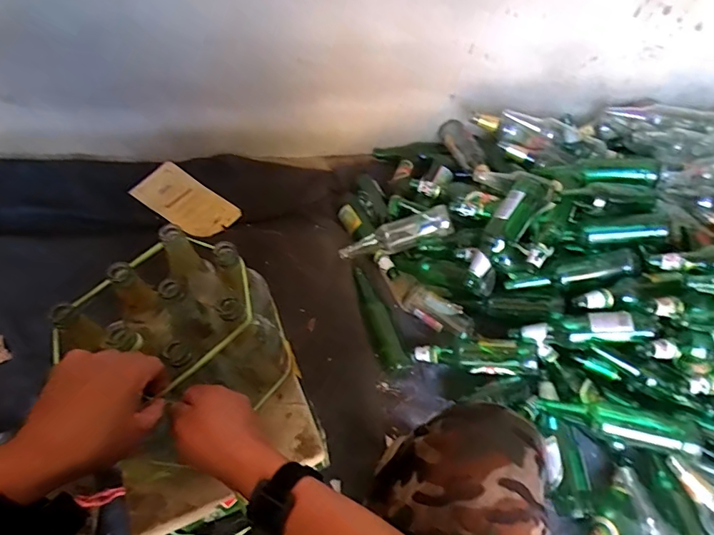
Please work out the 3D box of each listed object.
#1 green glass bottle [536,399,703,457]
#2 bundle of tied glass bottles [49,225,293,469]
[{"bbox_3d":[0.464,0.280,0.872,0.257,0.057,0.072,10,55,23],"label":"green glass bottle"},{"bbox_3d":[-0.206,0.091,0.608,0.175,0.204,0.214,37,62,19],"label":"bundle of tied glass bottles"}]

